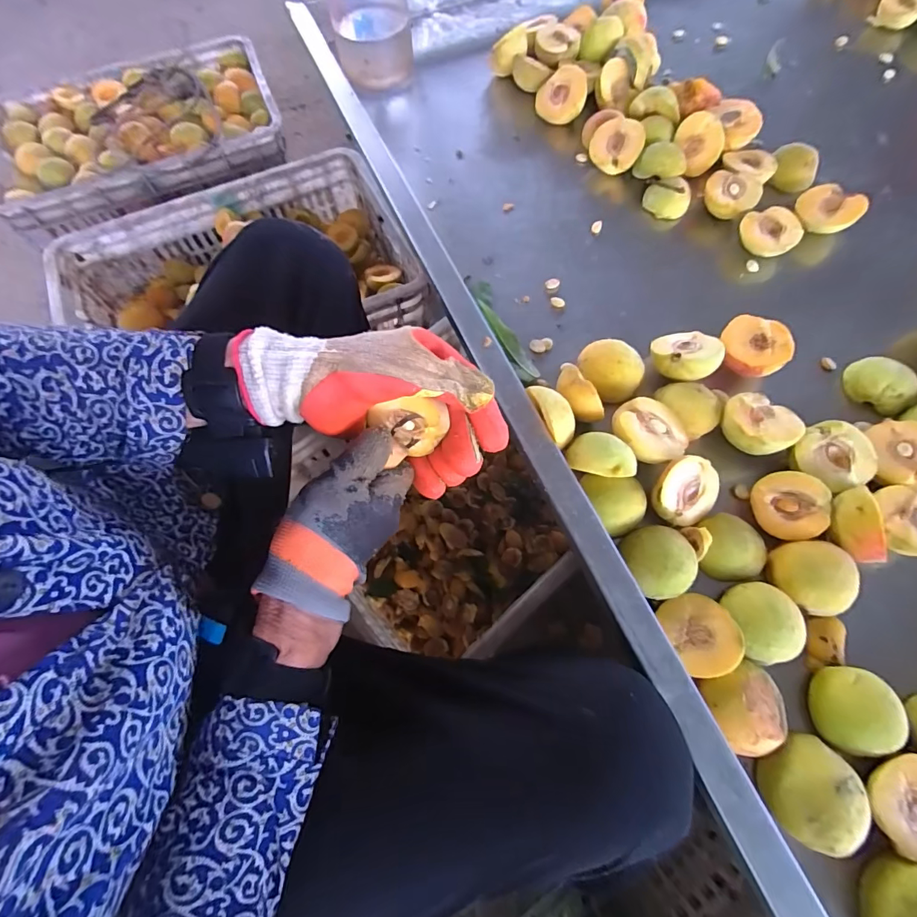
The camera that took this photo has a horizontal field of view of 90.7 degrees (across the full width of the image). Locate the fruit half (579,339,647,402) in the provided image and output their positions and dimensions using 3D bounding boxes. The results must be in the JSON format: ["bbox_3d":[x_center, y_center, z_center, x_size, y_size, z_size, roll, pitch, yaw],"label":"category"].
[{"bbox_3d":[0.143,-0.082,0.431,0.058,0.037,0.047,32,72,14],"label":"fruit half"}]

